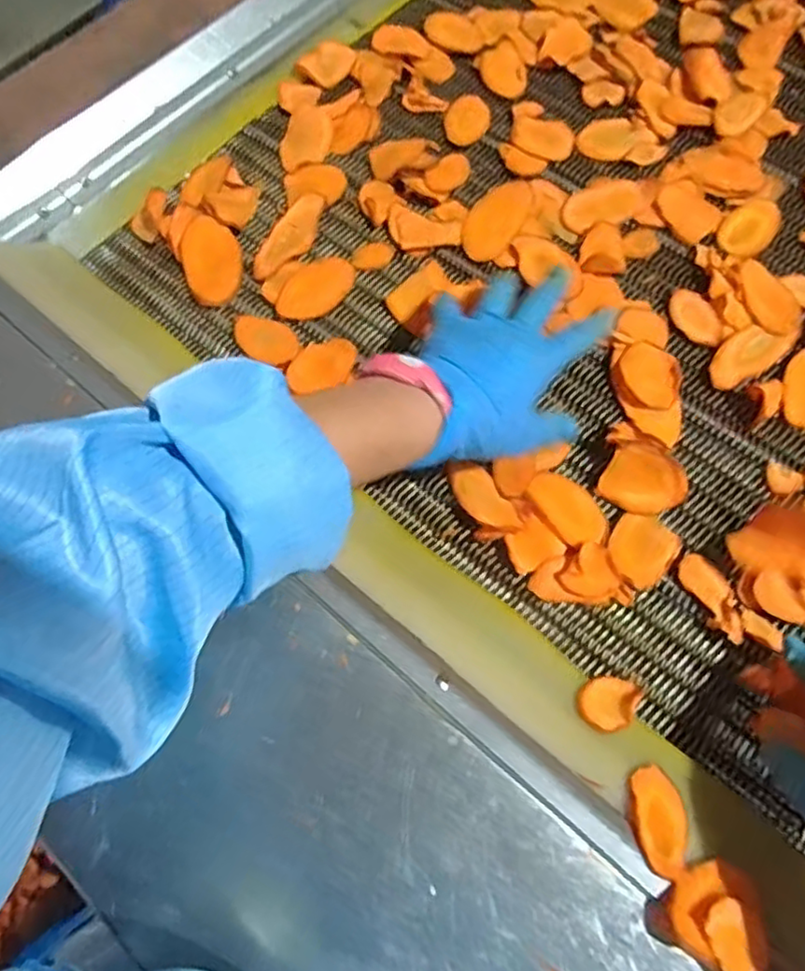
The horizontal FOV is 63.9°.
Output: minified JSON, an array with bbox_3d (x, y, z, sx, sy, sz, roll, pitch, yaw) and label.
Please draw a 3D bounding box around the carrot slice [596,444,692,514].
[{"bbox_3d":[0.158,-0.002,0.415,0.050,0.007,0.043,26,106,2],"label":"carrot slice"}]

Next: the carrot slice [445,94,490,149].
[{"bbox_3d":[0.054,-0.309,0.543,0.037,0.004,0.051,-4,69,1],"label":"carrot slice"}]

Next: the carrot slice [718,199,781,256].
[{"bbox_3d":[0.266,-0.199,0.492,0.036,0.004,0.054,34,74,14],"label":"carrot slice"}]

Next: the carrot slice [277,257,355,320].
[{"bbox_3d":[-0.067,-0.150,0.493,0.042,0.005,0.064,39,75,15],"label":"carrot slice"}]

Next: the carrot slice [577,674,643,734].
[{"bbox_3d":[0.116,0.121,0.362,0.030,0.004,0.040,34,47,17],"label":"carrot slice"}]

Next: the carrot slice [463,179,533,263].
[{"bbox_3d":[0.075,-0.212,0.510,0.041,0.004,0.084,25,72,11],"label":"carrot slice"}]

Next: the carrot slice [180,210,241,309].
[{"bbox_3d":[-0.147,-0.173,0.499,0.045,0.006,0.068,-20,89,3],"label":"carrot slice"}]

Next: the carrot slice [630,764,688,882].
[{"bbox_3d":[0.130,0.169,0.325,0.031,0.004,0.054,21,39,-4],"label":"carrot slice"}]

